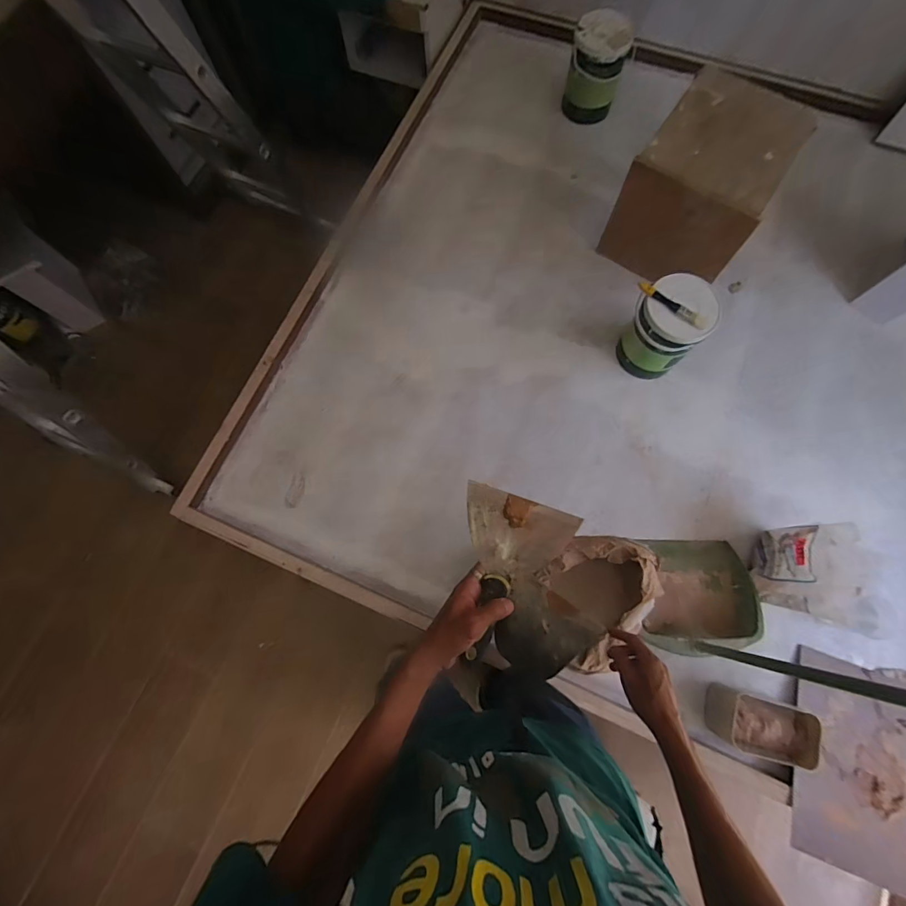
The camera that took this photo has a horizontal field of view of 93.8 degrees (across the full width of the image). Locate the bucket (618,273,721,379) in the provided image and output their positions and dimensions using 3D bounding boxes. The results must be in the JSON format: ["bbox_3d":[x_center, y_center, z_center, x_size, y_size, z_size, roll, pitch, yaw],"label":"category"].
[{"bbox_3d":[0.528,-0.305,1.082,0.156,0.238,0.168,0,74,0],"label":"bucket"}]

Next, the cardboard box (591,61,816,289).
[{"bbox_3d":[0.641,-0.683,1.118,0.323,0.286,0.341,34,79,11],"label":"cardboard box"}]

